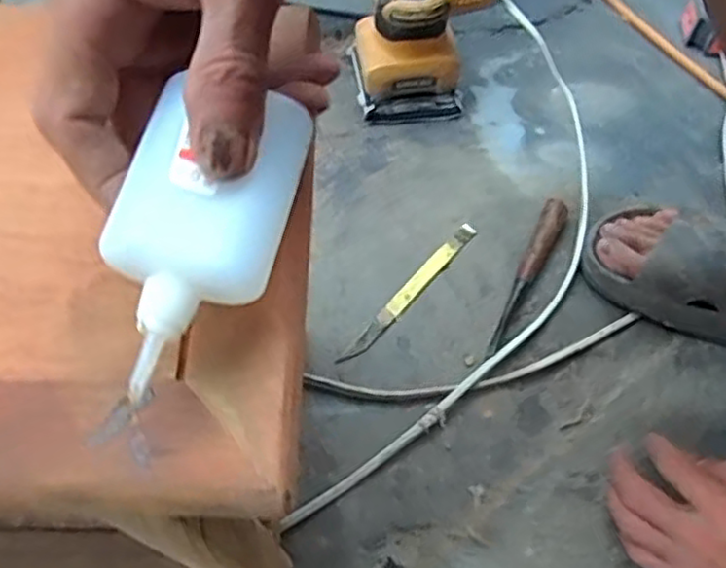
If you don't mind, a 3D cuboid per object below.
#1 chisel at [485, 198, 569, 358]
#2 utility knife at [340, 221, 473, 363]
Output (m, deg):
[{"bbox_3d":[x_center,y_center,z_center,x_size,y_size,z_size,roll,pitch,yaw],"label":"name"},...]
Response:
[{"bbox_3d":[0.149,-0.009,0.634,0.024,0.027,0.170,25,62,12],"label":"chisel"},{"bbox_3d":[0.043,0.006,0.633,0.019,0.006,0.181,38,65,18],"label":"utility knife"}]

